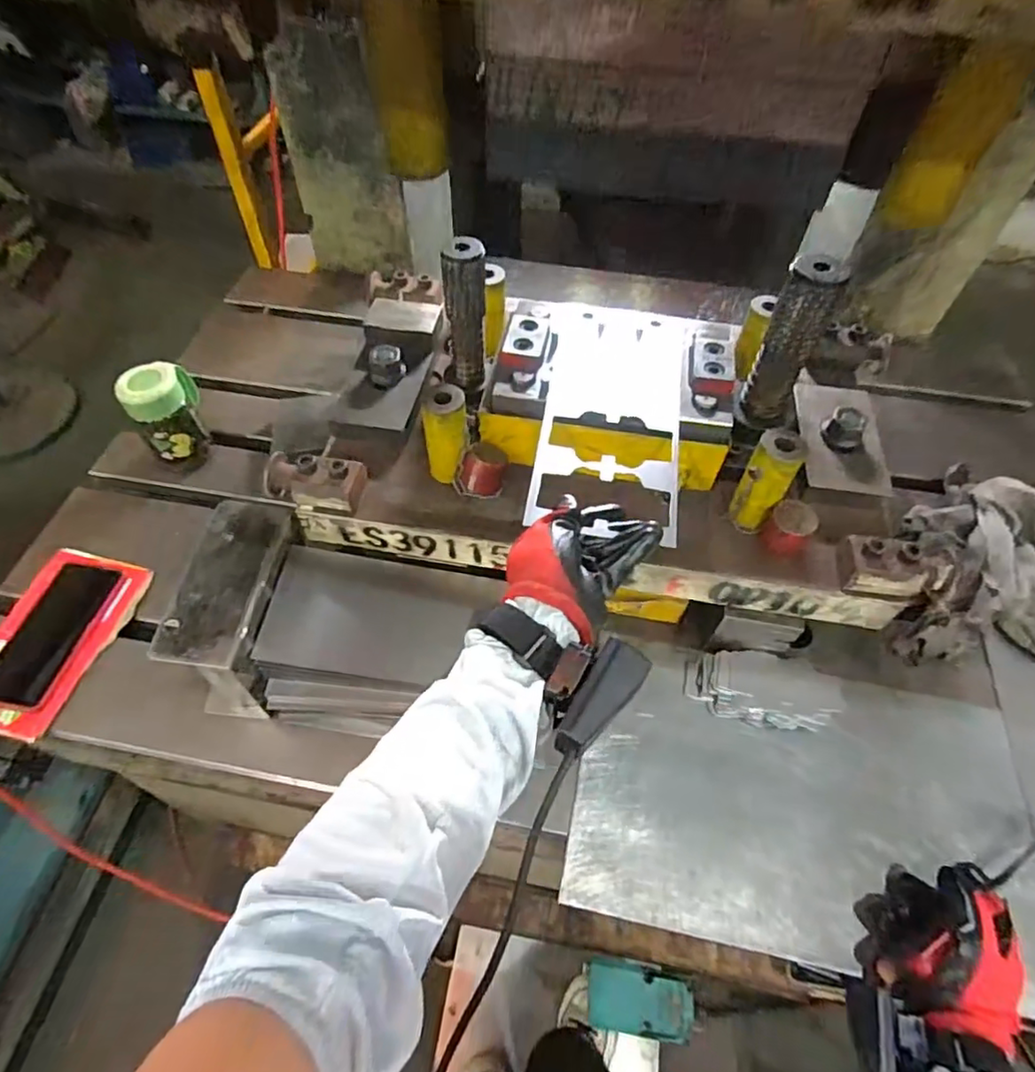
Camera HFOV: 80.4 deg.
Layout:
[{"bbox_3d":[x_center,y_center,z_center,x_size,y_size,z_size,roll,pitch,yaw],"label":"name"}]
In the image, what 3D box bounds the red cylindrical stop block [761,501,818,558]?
[{"bbox_3d":[0.241,-0.004,0.546,0.036,0.045,0.036,1,54,-1],"label":"red cylindrical stop block"}]

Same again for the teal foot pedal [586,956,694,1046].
[{"bbox_3d":[0.216,0.809,1.068,0.199,0.068,0.102,23,53,-13],"label":"teal foot pedal"}]

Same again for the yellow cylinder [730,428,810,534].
[{"bbox_3d":[0.223,-0.047,0.552,0.038,0.097,0.035,30,58,19],"label":"yellow cylinder"}]

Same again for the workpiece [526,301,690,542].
[{"bbox_3d":[0.088,-0.121,0.565,0.124,0.008,0.287,9,54,5],"label":"workpiece"}]

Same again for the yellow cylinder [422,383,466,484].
[{"bbox_3d":[-0.067,-0.096,0.578,0.037,0.085,0.039,-5,54,-5],"label":"yellow cylinder"}]

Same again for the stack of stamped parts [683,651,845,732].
[{"bbox_3d":[0.243,0.155,0.613,0.145,0.031,0.072,9,54,5],"label":"stack of stamped parts"}]

